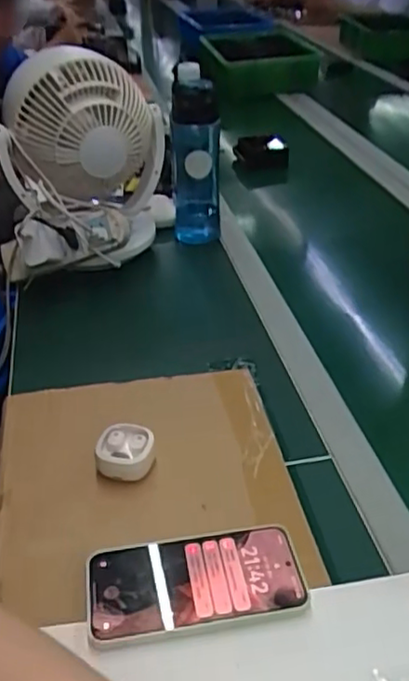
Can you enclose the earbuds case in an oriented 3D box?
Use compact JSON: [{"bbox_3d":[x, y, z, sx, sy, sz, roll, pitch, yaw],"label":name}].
[{"bbox_3d":[-0.069,0.100,0.551,0.050,0.032,0.047,-1,35,0],"label":"earbuds case"}]

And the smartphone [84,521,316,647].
[{"bbox_3d":[-0.006,0.175,0.453,0.154,0.014,0.077,-6,35,-7],"label":"smartphone"}]

